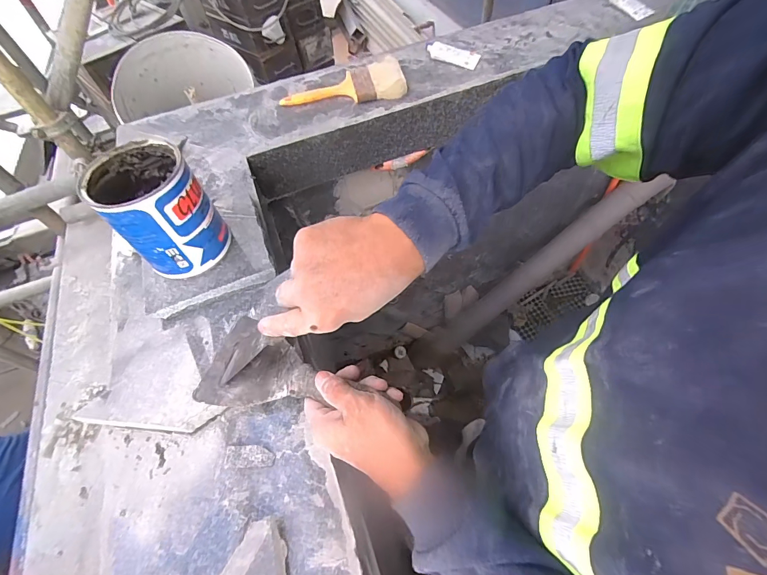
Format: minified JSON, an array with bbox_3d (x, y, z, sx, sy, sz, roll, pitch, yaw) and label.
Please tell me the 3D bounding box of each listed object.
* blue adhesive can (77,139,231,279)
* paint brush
[{"bbox_3d":[-0.250,-0.086,0.410,0.095,0.117,0.101,-37,61,-18],"label":"blue adhesive can"},{"bbox_3d":[-0.074,-0.366,0.651,0.222,0.033,0.085,-15,57,-5],"label":"paint brush"}]

